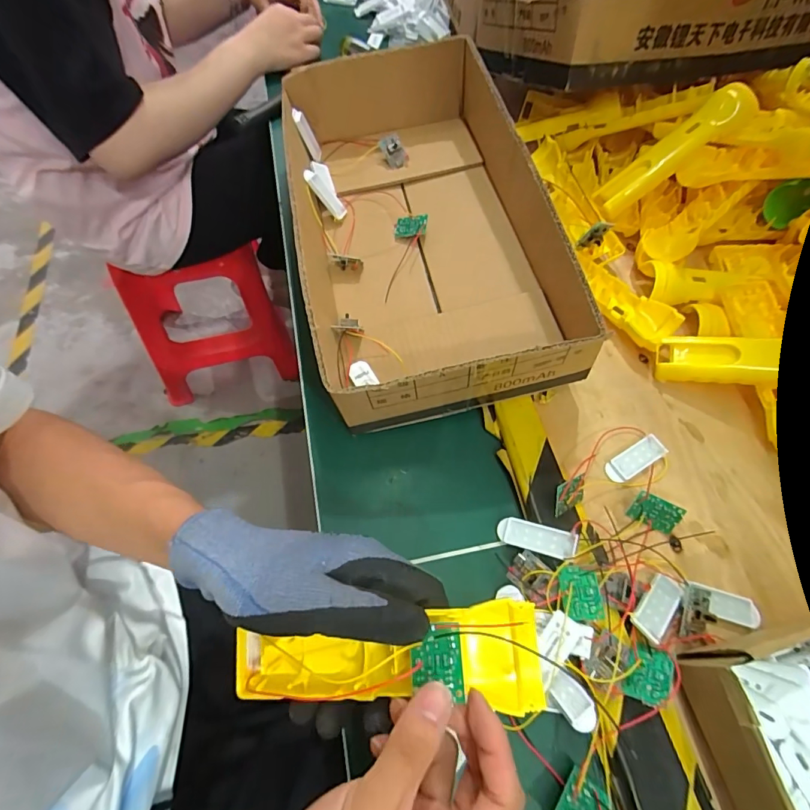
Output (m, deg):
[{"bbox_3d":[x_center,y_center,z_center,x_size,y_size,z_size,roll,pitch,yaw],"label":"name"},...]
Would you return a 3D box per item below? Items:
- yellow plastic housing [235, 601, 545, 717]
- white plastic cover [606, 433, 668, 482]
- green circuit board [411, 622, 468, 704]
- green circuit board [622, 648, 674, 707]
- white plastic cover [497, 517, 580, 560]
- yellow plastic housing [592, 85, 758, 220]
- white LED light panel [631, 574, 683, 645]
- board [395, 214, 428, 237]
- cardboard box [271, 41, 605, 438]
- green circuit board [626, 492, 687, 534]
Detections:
[{"bbox_3d":[-0.013,0.138,0.236,0.163,0.020,0.046,-10,63,9],"label":"yellow plastic housing"},{"bbox_3d":[0.193,0.044,0.373,0.057,0.005,0.021,-26,66,-17],"label":"white plastic cover"},{"bbox_3d":[0.016,0.126,0.220,0.025,0.006,0.033,-2,63,-2],"label":"green circuit board"},{"bbox_3d":[0.158,0.174,0.288,0.024,0.004,0.034,10,48,43],"label":"green circuit board"},{"bbox_3d":[0.098,0.100,0.337,0.057,0.006,0.020,8,61,26],"label":"white plastic cover"},{"bbox_3d":[0.279,-0.265,0.471,0.163,0.021,0.041,-36,65,15],"label":"yellow plastic housing"},{"bbox_3d":[0.175,0.140,0.310,0.049,0.005,0.022,-32,67,-34],"label":"white LED light panel"},{"bbox_3d":[0.006,-0.194,0.485,0.037,0.004,0.025,10,89,27],"label":"board"},{"bbox_3d":[0.006,-0.189,0.448,0.223,0.085,0.420,-10,61,-6],"label":"cardboard box"},{"bbox_3d":[0.193,0.084,0.345,0.035,0.025,0.006,26,24,8],"label":"green circuit board"}]

